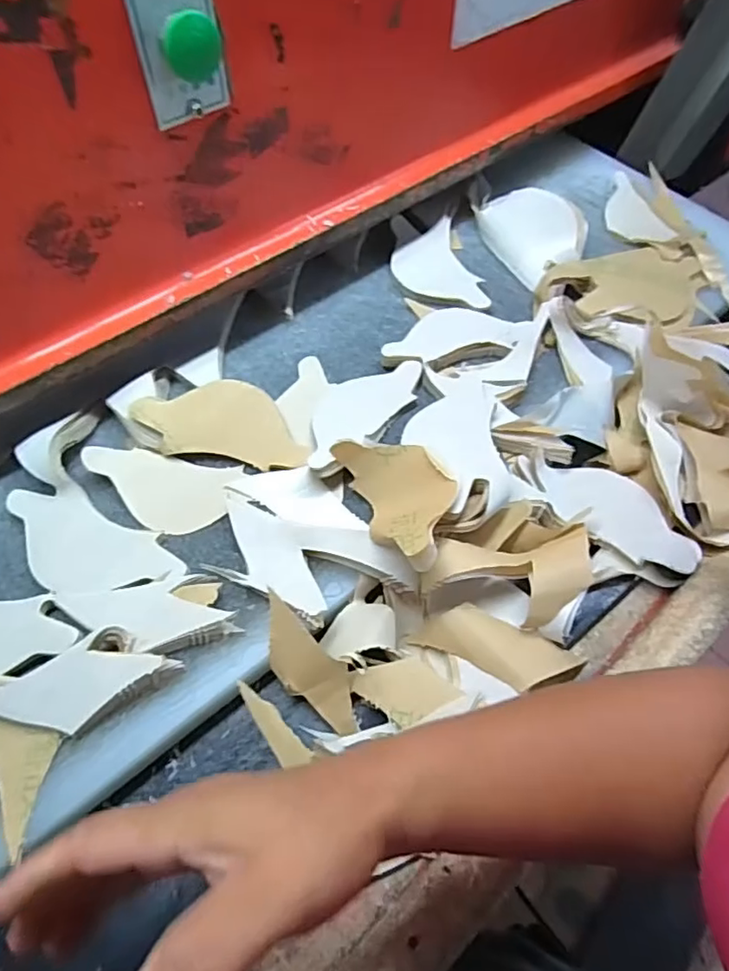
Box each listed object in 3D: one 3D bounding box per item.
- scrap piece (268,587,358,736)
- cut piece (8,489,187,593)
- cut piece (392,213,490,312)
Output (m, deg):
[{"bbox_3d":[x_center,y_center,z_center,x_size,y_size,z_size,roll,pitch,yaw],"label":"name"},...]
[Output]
[{"bbox_3d":[-0.043,0.139,0.442,0.044,0.008,0.116,-44,94,1],"label":"scrap piece"},{"bbox_3d":[-0.227,0.051,0.468,0.156,0.008,0.072,22,61,15],"label":"cut piece"},{"bbox_3d":[0.080,-0.252,0.658,0.093,0.010,0.138,-8,65,1],"label":"cut piece"}]

